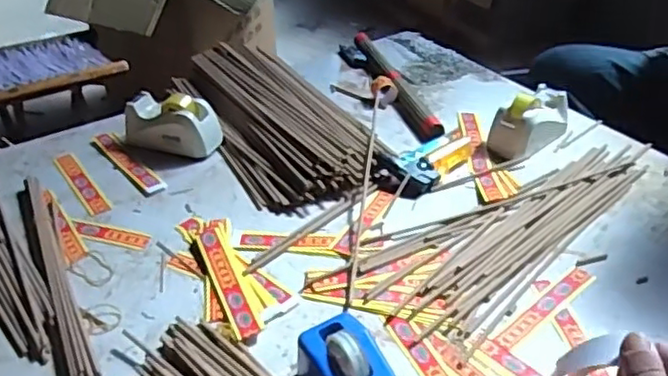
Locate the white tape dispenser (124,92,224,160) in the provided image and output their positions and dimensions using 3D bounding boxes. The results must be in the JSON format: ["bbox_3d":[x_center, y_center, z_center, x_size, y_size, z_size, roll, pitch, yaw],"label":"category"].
[{"bbox_3d":[-0.200,-0.079,0.819,0.116,0.060,0.067,18,39,24],"label":"white tape dispenser"}]

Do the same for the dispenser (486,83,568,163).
[{"bbox_3d":[0.244,-0.082,0.819,0.120,0.061,0.053,-28,44,-34],"label":"dispenser"}]

